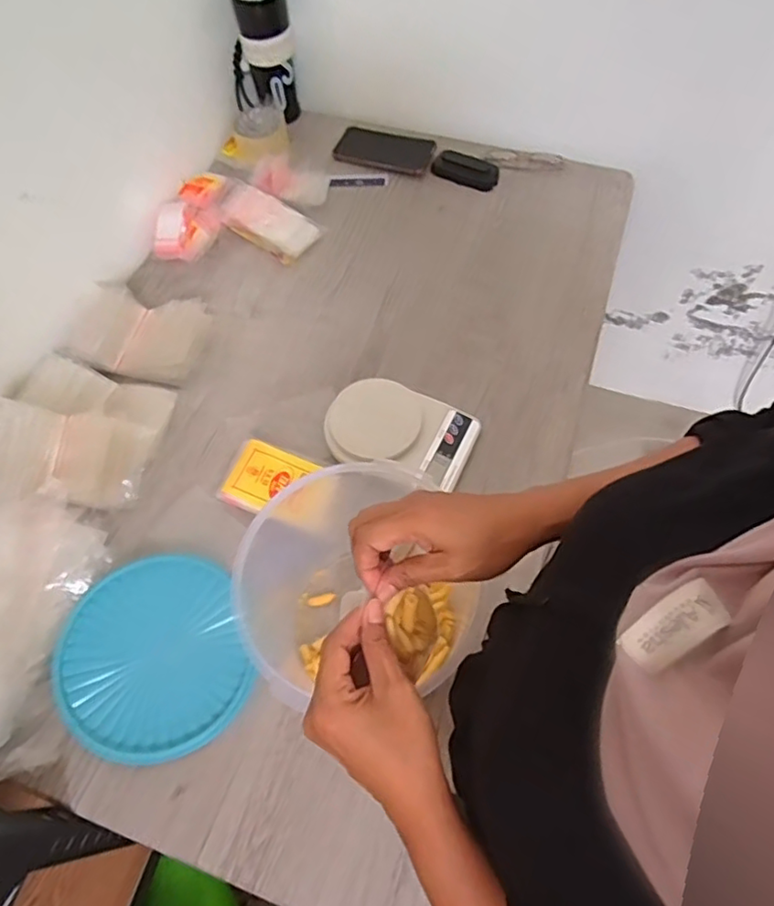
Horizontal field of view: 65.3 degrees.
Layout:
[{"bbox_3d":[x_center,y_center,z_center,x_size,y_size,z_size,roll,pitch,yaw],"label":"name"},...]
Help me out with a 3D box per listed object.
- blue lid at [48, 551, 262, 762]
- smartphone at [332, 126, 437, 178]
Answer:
[{"bbox_3d":[-0.253,0.213,0.646,0.191,0.016,0.204,-19,63,-8],"label":"blue lid"},{"bbox_3d":[-0.003,-0.508,1.011,0.156,0.015,0.083,15,64,9],"label":"smartphone"}]

